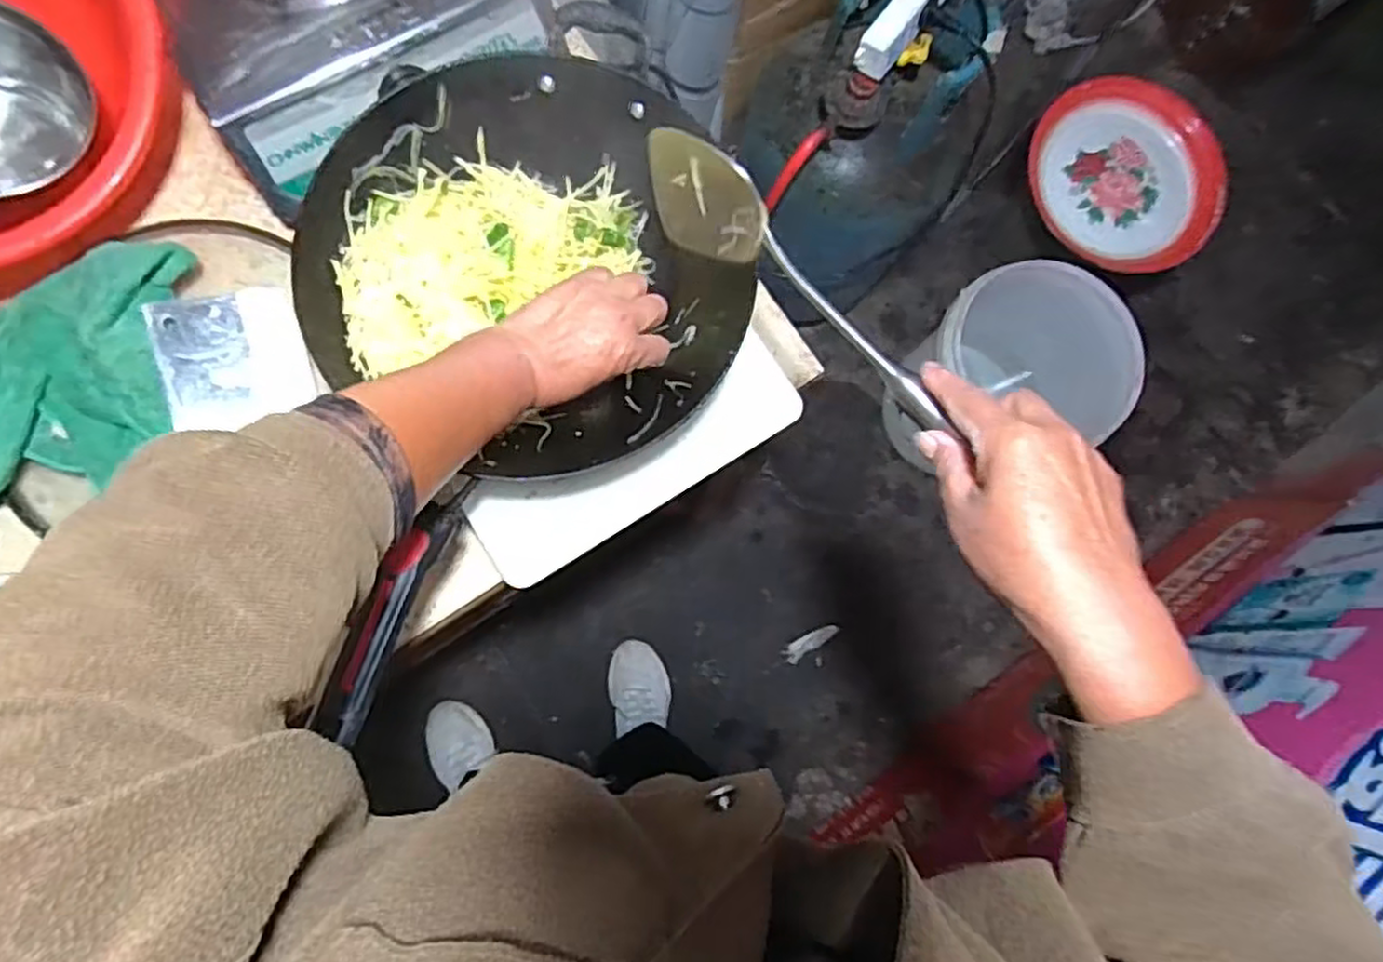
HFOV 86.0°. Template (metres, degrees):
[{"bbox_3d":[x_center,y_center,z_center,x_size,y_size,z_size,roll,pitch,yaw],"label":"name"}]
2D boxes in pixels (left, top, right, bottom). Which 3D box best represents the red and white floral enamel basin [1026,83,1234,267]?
[{"bbox_3d":[0.728,-0.510,1.247,0.340,0.063,0.256,42,107,-3],"label":"red and white floral enamel basin"}]

